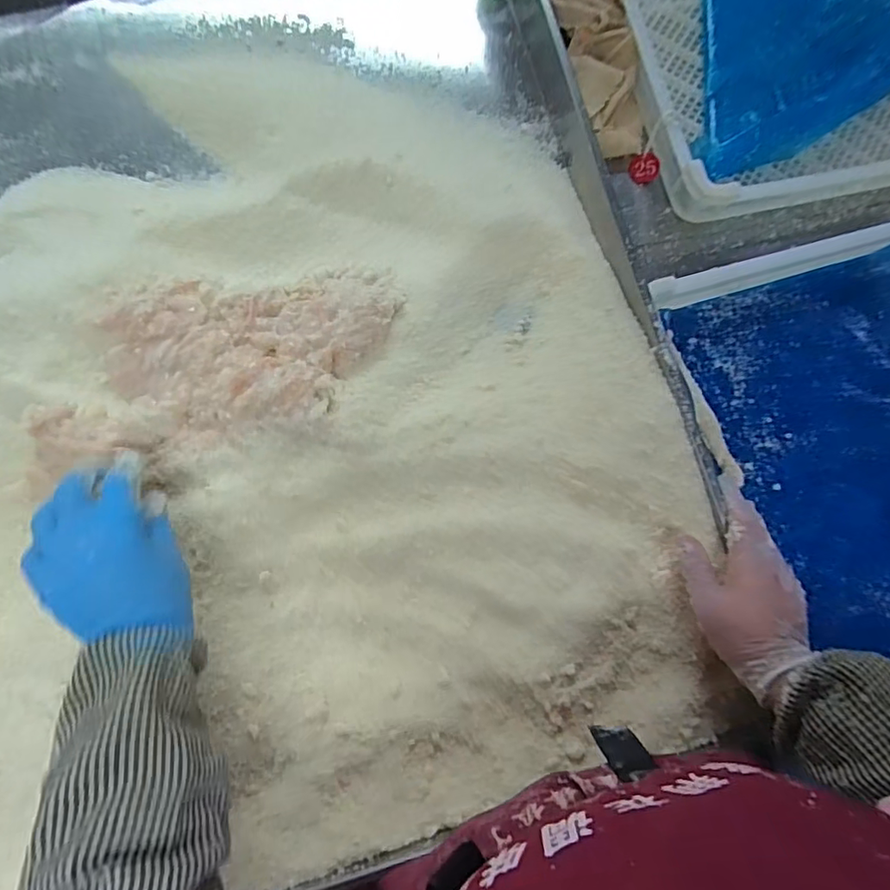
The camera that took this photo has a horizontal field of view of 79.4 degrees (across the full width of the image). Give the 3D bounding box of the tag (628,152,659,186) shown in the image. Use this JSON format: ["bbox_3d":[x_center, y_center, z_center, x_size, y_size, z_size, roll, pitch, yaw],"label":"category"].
[{"bbox_3d":[0.238,-0.331,0.641,0.035,0.004,0.032,4,103,17],"label":"tag"}]

